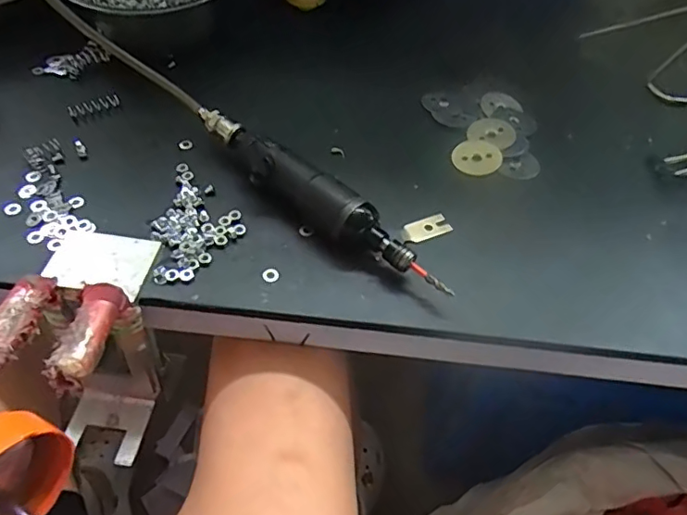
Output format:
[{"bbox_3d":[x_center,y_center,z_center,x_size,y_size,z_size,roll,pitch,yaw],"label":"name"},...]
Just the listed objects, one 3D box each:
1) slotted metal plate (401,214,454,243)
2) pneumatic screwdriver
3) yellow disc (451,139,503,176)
[{"bbox_3d":[0.070,-0.025,0.447,0.045,0.004,0.018,-19,55,-18],"label":"slotted metal plate"},{"bbox_3d":[-0.024,-0.047,0.432,0.254,0.046,0.034,31,56,19],"label":"pneumatic screwdriver"},{"bbox_3d":[0.127,-0.096,0.503,0.041,0.007,0.046,36,58,22],"label":"yellow disc"}]

